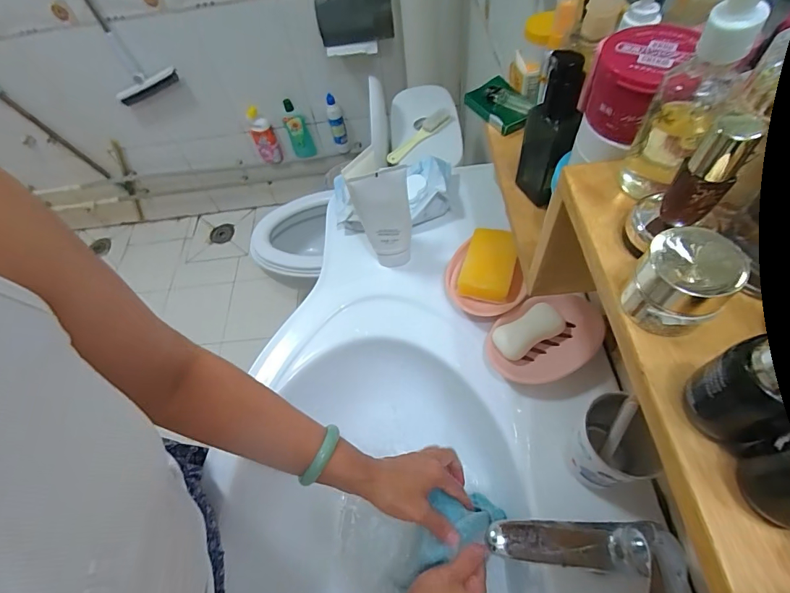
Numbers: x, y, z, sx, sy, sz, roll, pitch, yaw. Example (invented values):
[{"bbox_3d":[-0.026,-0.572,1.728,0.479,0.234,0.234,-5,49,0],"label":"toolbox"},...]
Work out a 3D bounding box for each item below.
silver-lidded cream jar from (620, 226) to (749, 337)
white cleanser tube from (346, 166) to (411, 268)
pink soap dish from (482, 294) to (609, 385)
[{"bbox_3d":[0.138,-0.006,0.198,0.037,0.040,0.040,-3,58,5],"label":"silver-lidded cream jar"},{"bbox_3d":[-0.014,-0.105,0.588,0.076,0.174,0.039,-12,58,0],"label":"white cleanser tube"},{"bbox_3d":[0.192,0.052,0.520,0.148,0.029,0.109,-22,58,-6],"label":"pink soap dish"}]

